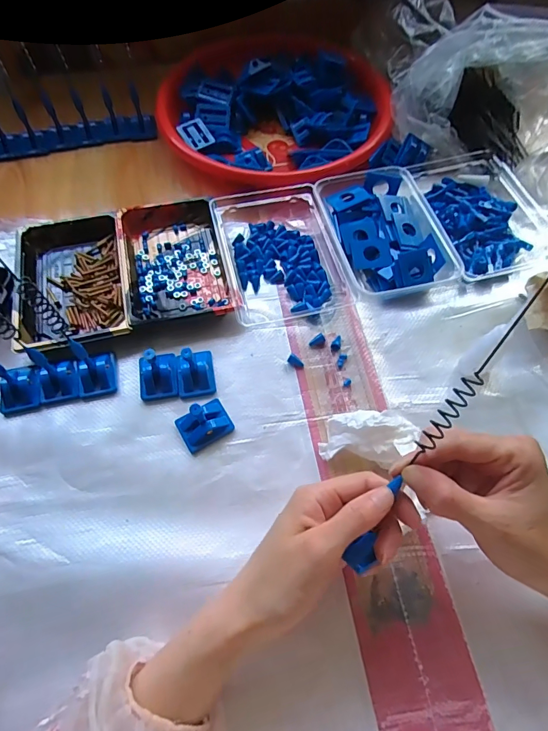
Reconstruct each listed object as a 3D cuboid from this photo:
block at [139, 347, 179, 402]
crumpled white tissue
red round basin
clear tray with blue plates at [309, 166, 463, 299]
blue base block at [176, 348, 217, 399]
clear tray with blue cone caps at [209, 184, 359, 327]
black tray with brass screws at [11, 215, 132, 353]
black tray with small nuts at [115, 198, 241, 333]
[{"bbox_3d":[-0.107,0.004,0.371,0.035,0.043,0.038,-8,63,-4],"label":"block"},{"bbox_3d":[0.081,0.060,0.345,0.081,0.036,0.044,1,62,1],"label":"crumpled white tissue"},{"bbox_3d":[0.002,-0.345,0.541,0.285,0.062,0.276,0,62,0],"label":"red round basin"},{"bbox_3d":[0.115,-0.144,0.448,0.112,0.035,0.153,-12,63,-6],"label":"clear tray with blue plates"},{"bbox_3d":[-0.073,0.001,0.374,0.033,0.044,0.040,-9,63,-4],"label":"blue base block"},{"bbox_3d":[0.003,-0.131,0.447,0.119,0.030,0.176,-13,63,-7],"label":"clear tray with blue cone caps"},{"bbox_3d":[-0.208,-0.091,0.429,0.108,0.024,0.171,-12,63,-6],"label":"black tray with brass screws"},{"bbox_3d":[-0.106,-0.113,0.441,0.102,0.025,0.167,-14,63,-7],"label":"black tray with small nuts"}]

